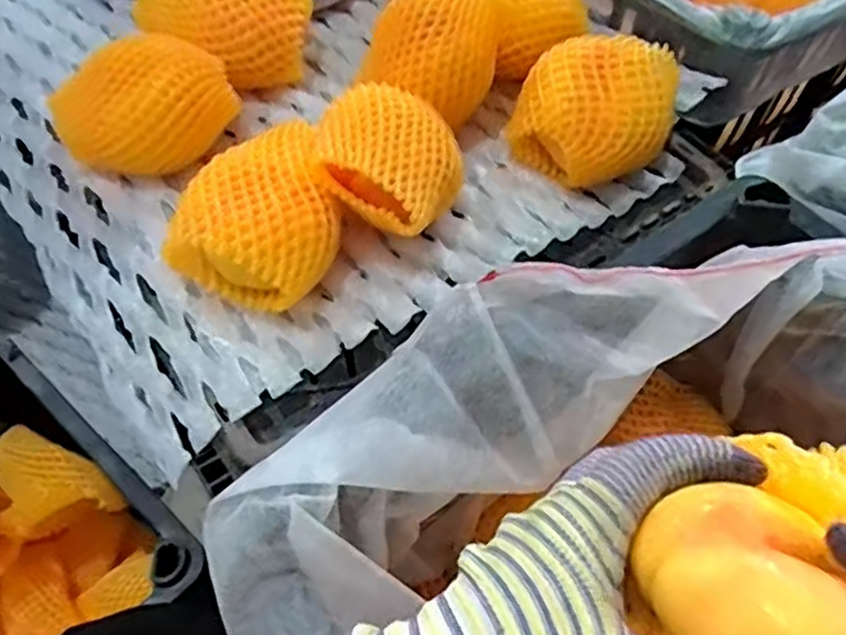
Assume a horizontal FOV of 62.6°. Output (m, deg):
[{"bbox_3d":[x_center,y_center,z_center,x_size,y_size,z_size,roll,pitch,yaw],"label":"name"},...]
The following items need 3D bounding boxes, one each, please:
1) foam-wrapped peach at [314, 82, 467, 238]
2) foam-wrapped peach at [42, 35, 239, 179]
[{"bbox_3d":[-0.019,-0.090,0.416,0.080,0.069,0.088,1,56,-1],"label":"foam-wrapped peach"},{"bbox_3d":[-0.180,-0.137,0.448,0.102,0.066,0.072,-33,63,-22],"label":"foam-wrapped peach"}]

